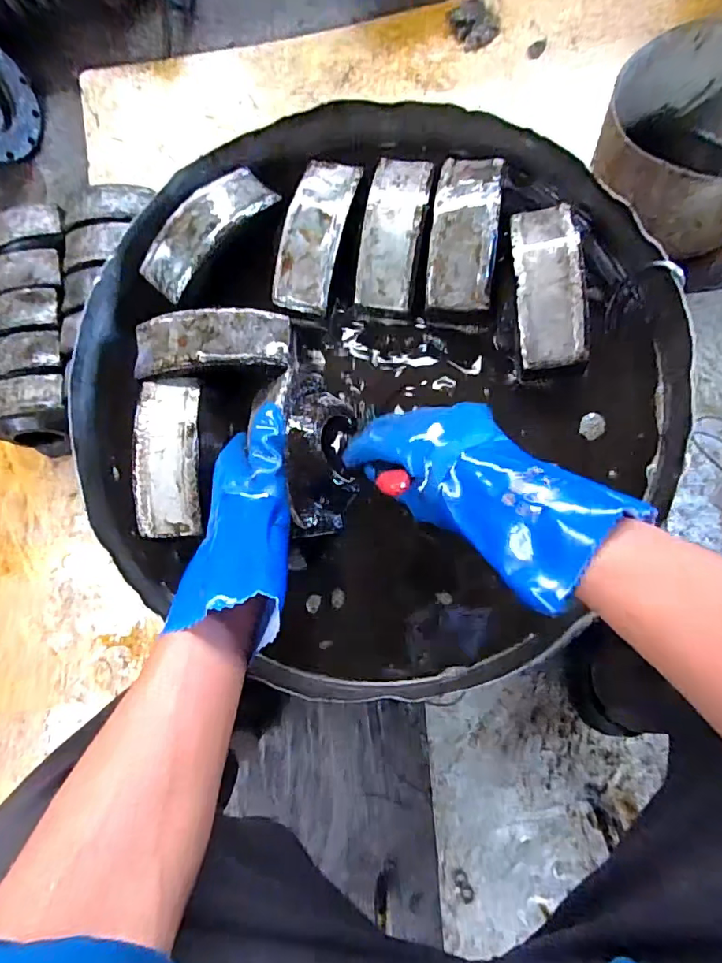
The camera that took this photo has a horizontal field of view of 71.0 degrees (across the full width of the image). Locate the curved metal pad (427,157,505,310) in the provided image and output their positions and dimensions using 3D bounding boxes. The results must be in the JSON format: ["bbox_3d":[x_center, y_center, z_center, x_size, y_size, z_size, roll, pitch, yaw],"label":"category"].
[{"bbox_3d":[0.101,-0.245,0.491,0.062,0.021,0.153,6,84,7],"label":"curved metal pad"}]

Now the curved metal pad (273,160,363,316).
[{"bbox_3d":[-0.046,-0.254,0.517,0.061,0.023,0.157,15,83,9],"label":"curved metal pad"}]

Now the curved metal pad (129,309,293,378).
[{"bbox_3d":[-0.152,-0.141,0.517,0.154,0.043,0.059,-4,80,6],"label":"curved metal pad"}]

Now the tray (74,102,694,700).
[{"bbox_3d":[0.002,-0.092,0.511,0.573,0.083,0.564,-1,83,6],"label":"tray"}]

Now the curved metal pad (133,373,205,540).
[{"bbox_3d":[-0.185,-0.027,0.491,0.060,0.026,0.158,-5,80,6],"label":"curved metal pad"}]

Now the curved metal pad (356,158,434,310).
[{"bbox_3d":[0.033,-0.254,0.509,0.057,0.025,0.154,10,85,7],"label":"curved metal pad"}]

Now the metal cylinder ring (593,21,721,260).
[{"bbox_3d":[0.529,-0.537,0.830,0.278,0.200,0.301,-1,81,7],"label":"metal cylinder ring"}]

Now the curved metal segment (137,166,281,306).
[{"bbox_3d":[-0.164,-0.266,0.527,0.062,0.025,0.156,42,88,11],"label":"curved metal segment"}]

